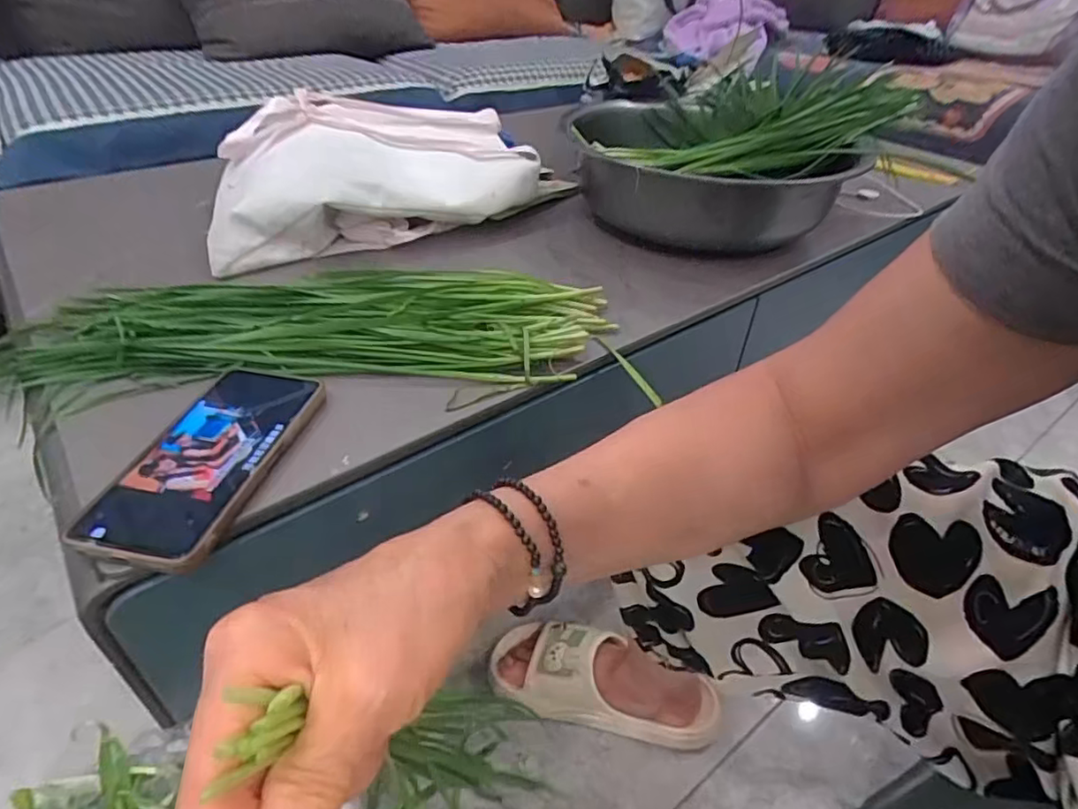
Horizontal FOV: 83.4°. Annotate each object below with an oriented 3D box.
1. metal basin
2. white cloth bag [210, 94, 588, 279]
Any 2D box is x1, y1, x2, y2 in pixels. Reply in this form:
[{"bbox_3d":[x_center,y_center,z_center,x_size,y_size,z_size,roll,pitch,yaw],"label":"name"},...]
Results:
[{"bbox_3d":[0.173,-0.267,0.712,0.328,0.089,0.328,1,38,-1],"label":"metal basin"},{"bbox_3d":[-0.176,-0.288,0.710,0.419,0.078,0.261,-19,43,-24],"label":"white cloth bag"}]

